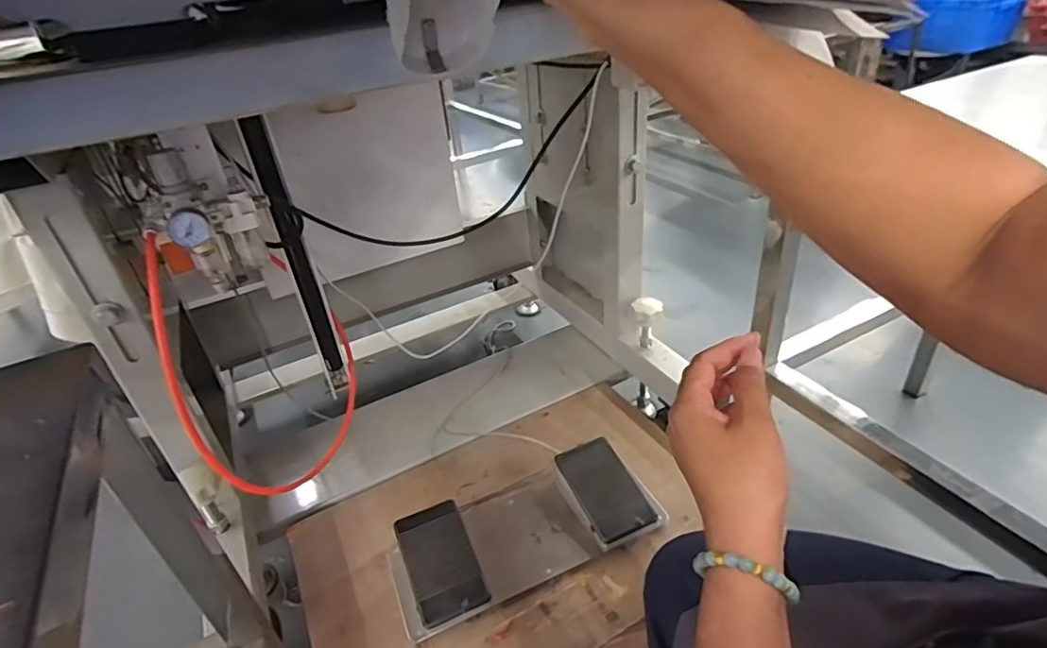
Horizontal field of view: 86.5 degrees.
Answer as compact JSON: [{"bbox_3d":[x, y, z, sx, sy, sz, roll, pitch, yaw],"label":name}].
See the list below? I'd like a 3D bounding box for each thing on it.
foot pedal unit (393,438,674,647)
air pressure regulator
[{"bbox_3d":[-0.003,0.281,0.788,0.370,0.053,0.171,-18,35,-17],"label":"foot pedal unit"},{"bbox_3d":[-0.366,-0.120,0.657,0.111,0.159,0.070,-32,42,-33],"label":"air pressure regulator"}]

